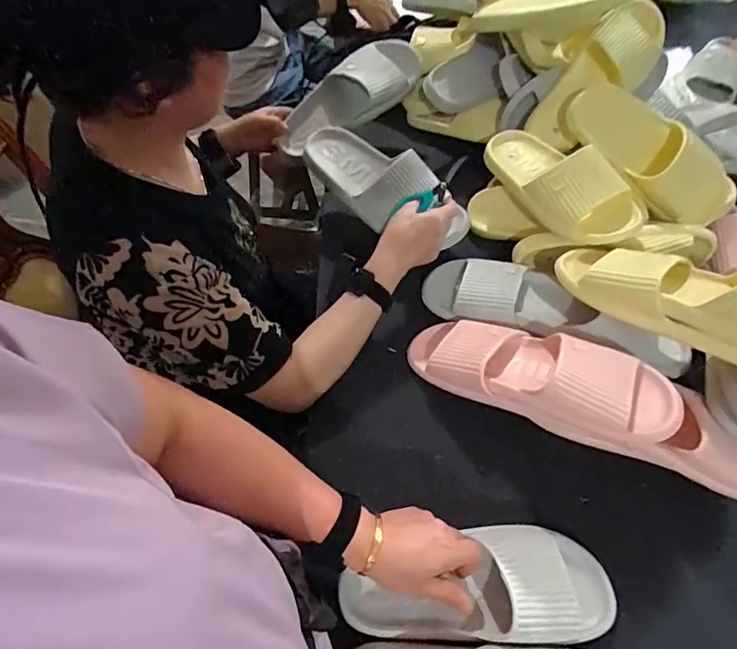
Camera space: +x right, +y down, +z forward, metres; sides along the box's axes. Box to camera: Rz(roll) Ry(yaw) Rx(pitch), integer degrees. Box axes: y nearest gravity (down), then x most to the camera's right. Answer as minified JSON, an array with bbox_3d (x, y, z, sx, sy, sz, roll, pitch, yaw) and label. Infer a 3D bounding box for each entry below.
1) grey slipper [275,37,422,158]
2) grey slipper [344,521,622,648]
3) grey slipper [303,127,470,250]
[{"bbox_3d":[-0.033,-0.405,0.841,0.289,0.076,0.122,-33,61,1],"label":"grey slipper"},{"bbox_3d":[0.109,0.267,0.471,0.269,0.063,0.108,-8,58,0],"label":"grey slipper"},{"bbox_3d":[0.022,-0.220,0.728,0.285,0.102,0.104,39,67,24],"label":"grey slipper"}]

